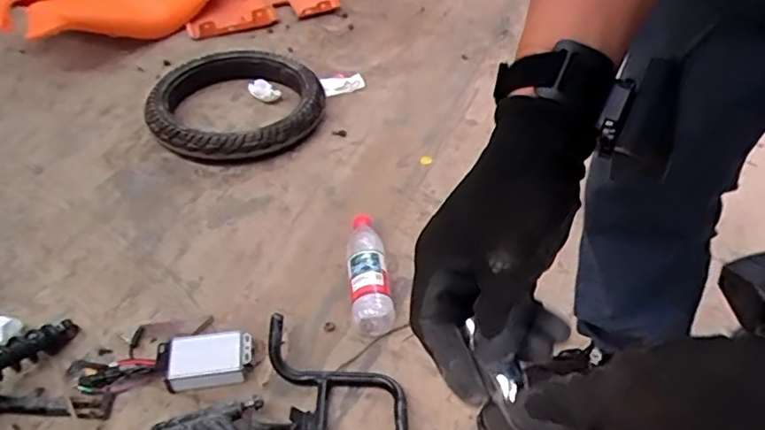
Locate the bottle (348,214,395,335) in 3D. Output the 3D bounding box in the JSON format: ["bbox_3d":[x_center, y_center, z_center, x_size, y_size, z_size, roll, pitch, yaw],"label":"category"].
[{"bbox_3d":[-0.024,0.085,0.937,0.064,0.063,0.221,-4,45,-5],"label":"bottle"}]

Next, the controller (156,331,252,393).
[{"bbox_3d":[-0.250,0.207,0.829,0.131,0.040,0.075,-4,45,-4],"label":"controller"}]

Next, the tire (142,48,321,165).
[{"bbox_3d":[-0.322,-0.246,1.270,0.368,0.063,0.376,-18,47,-18],"label":"tire"}]

